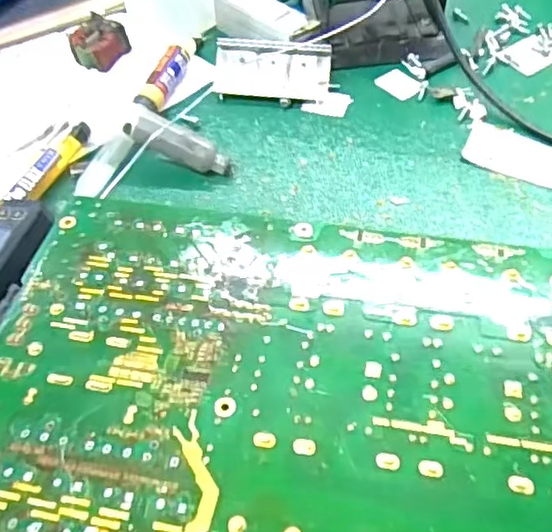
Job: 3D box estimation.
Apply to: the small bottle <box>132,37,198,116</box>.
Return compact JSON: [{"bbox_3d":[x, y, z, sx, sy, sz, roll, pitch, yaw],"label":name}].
[{"bbox_3d":[-0.067,-0.119,0.406,0.014,0.016,0.074,10,53,9],"label":"small bottle"}]

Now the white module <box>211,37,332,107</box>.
[{"bbox_3d":[-0.002,-0.120,0.403,0.069,0.014,0.037,8,86,5],"label":"white module"}]

